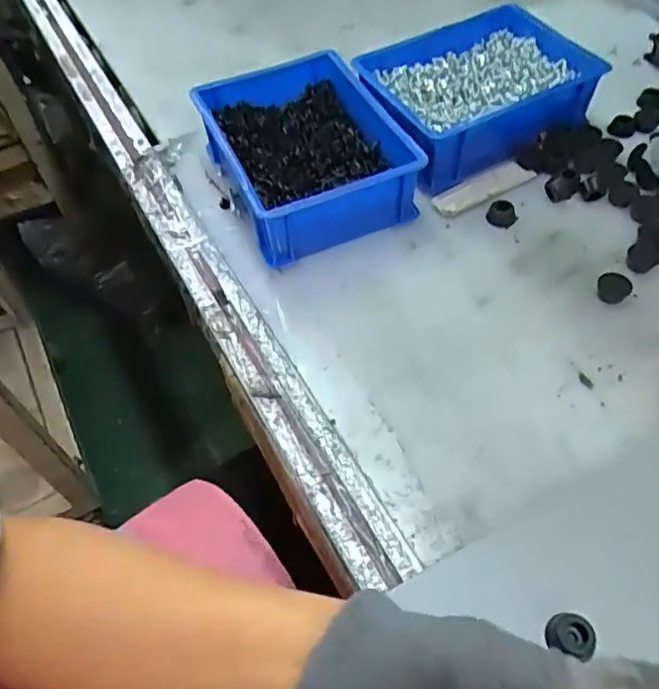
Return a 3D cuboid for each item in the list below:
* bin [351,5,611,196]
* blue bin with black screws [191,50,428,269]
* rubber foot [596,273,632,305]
[{"bbox_3d":[0.137,-0.240,0.575,0.201,0.061,0.153,-25,57,-12],"label":"bin"},{"bbox_3d":[-0.023,-0.173,0.537,0.145,0.064,0.196,-22,56,-10],"label":"blue bin with black screws"},{"bbox_3d":[0.219,-0.044,0.463,0.023,0.015,0.019,24,60,20],"label":"rubber foot"}]

